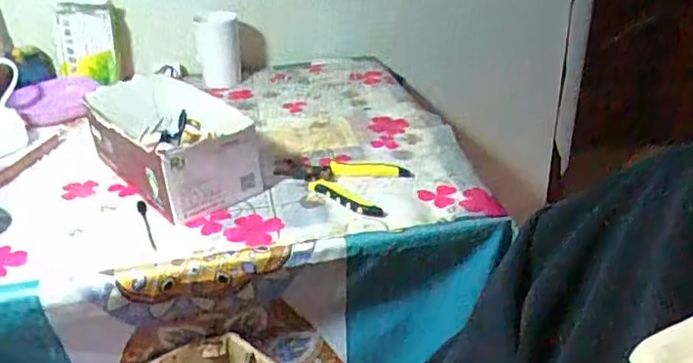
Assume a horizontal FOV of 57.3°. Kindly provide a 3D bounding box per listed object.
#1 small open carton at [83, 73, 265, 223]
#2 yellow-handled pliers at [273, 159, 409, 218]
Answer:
[{"bbox_3d":[-0.229,-0.053,0.846,0.154,0.104,0.272,-24,37,-34],"label":"small open carton"},{"bbox_3d":[-0.010,-0.007,0.816,0.166,0.017,0.122,12,32,23],"label":"yellow-handled pliers"}]

